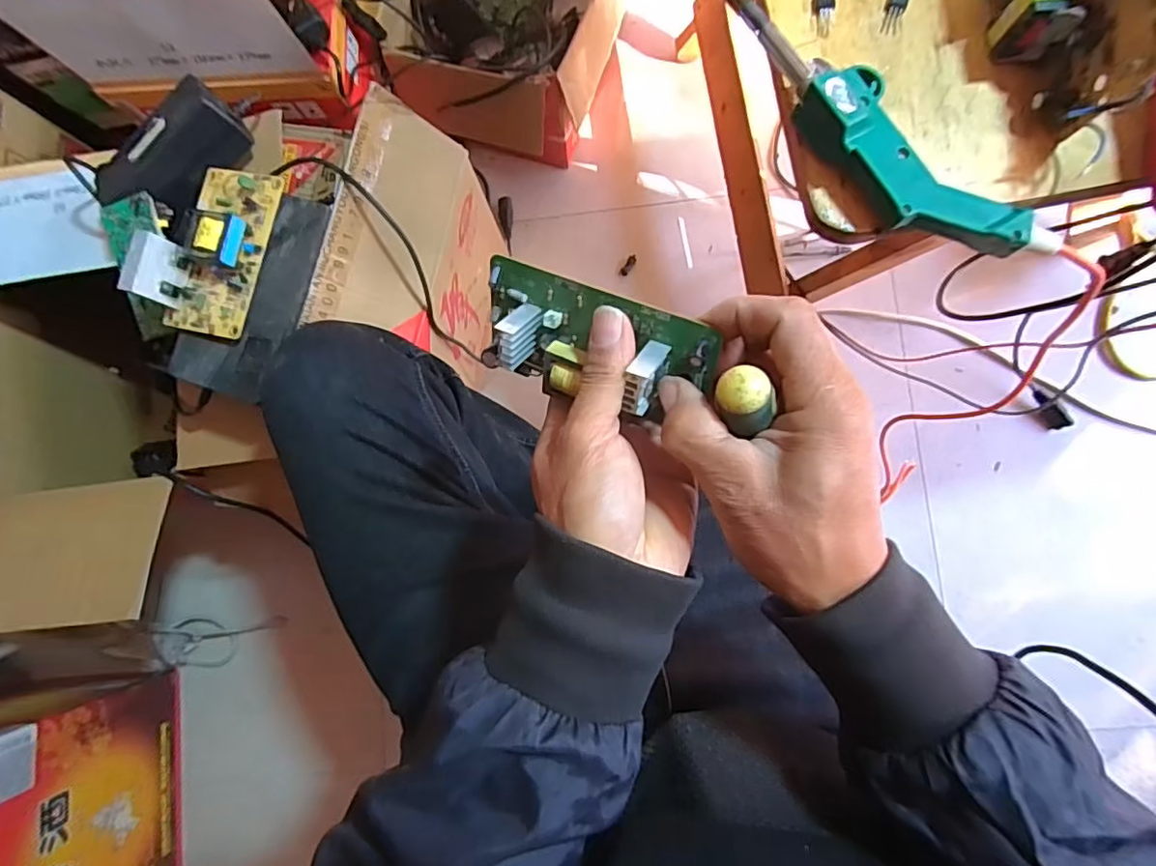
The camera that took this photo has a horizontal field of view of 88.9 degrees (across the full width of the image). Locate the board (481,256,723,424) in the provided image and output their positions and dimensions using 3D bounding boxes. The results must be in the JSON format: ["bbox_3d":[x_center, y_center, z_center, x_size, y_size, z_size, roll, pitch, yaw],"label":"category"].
[{"bbox_3d":[0.005,-0.046,0.295,0.124,0.026,0.055,18,86,20],"label":"board"}]

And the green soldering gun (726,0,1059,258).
[{"bbox_3d":[0.144,-0.159,0.303,0.219,0.027,0.052,44,89,8],"label":"green soldering gun"}]

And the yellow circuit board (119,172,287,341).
[{"bbox_3d":[-0.330,-0.167,0.516,0.098,0.048,0.153,13,85,6],"label":"yellow circuit board"}]

